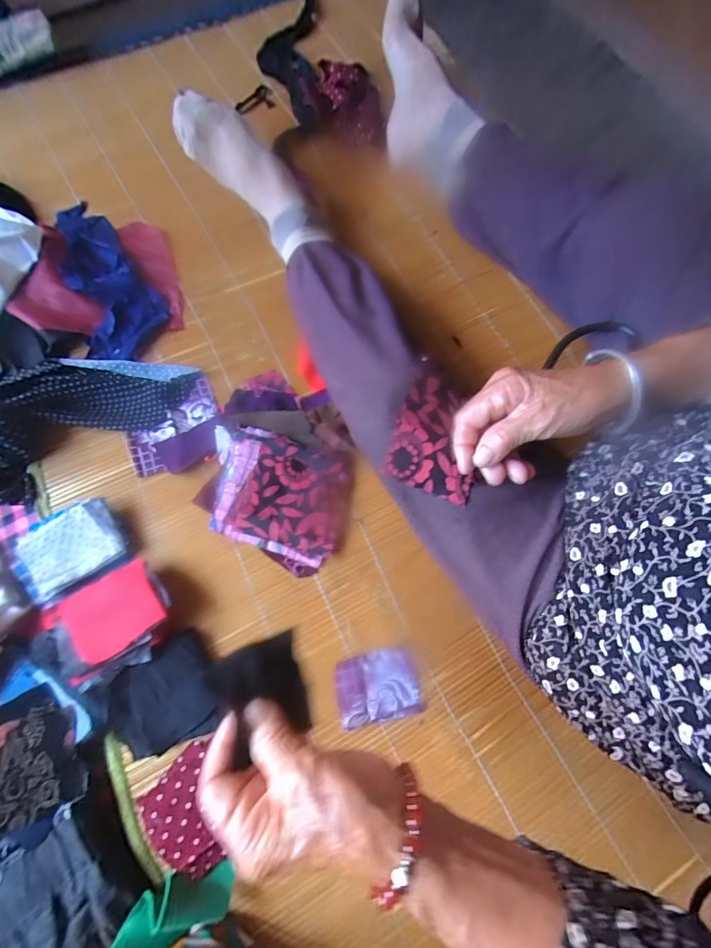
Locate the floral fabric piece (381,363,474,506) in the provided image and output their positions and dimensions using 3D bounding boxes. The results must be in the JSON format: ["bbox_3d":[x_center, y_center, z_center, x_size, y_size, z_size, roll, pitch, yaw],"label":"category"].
[{"bbox_3d":[0.071,-0.037,0.321,0.072,0.023,0.102,20,76,5],"label":"floral fabric piece"}]

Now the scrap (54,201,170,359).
[{"bbox_3d":[-0.315,-0.247,0.473,0.095,0.026,0.235,-32,77,-8],"label":"scrap"}]

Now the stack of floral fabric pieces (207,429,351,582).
[{"bbox_3d":[-0.078,0.026,0.401,0.128,0.031,0.127,11,75,3],"label":"stack of floral fabric pieces"}]

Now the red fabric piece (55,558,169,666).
[{"bbox_3d":[-0.218,0.124,0.351,0.078,0.005,0.066,-31,70,-12],"label":"red fabric piece"}]

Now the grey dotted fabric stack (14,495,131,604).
[{"bbox_3d":[-0.279,0.070,0.382,0.096,0.026,0.076,-32,77,-8],"label":"grey dotted fabric stack"}]

